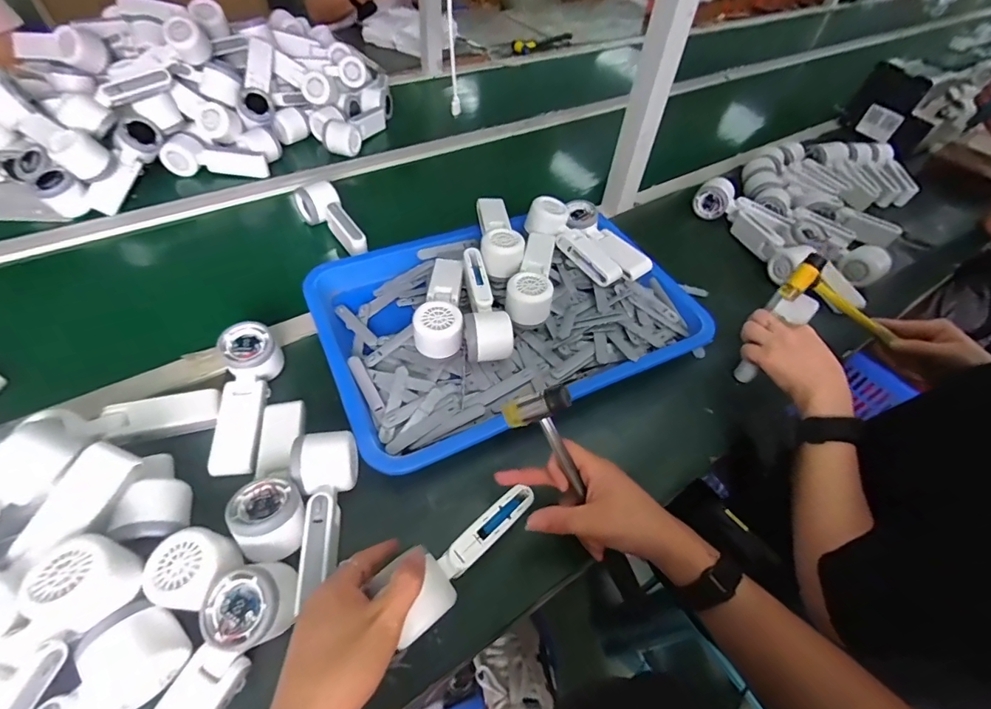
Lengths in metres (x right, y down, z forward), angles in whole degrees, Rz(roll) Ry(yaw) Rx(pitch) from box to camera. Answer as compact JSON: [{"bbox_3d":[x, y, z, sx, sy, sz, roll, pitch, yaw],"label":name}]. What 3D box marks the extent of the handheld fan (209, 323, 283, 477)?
[{"bbox_3d":[-0.272,0.049,0.493,0.050,0.047,0.165,-2,63,-7],"label":"handheld fan"}]

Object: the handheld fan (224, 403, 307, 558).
[{"bbox_3d":[-0.213,0.113,0.438,0.056,0.042,0.160,-10,38,-13],"label":"handheld fan"}]

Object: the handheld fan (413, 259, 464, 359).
[{"bbox_3d":[-0.069,-0.062,0.571,0.056,0.054,0.158,0,50,-5],"label":"handheld fan"}]

